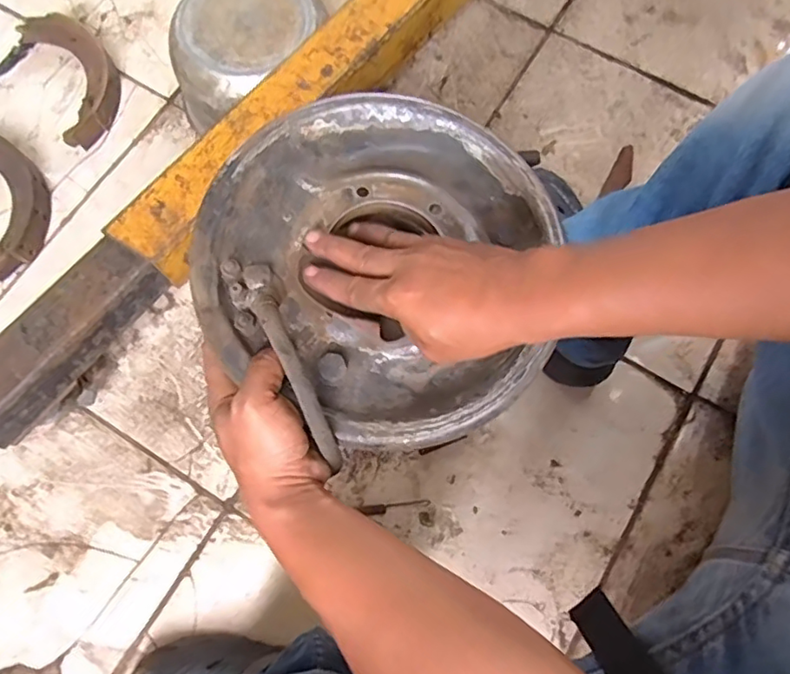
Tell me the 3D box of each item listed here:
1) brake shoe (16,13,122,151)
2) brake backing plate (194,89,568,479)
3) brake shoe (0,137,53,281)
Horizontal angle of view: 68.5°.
[{"bbox_3d":[-0.453,-0.376,0.827,0.099,0.039,0.230,-28,78,-8],"label":"brake shoe"},{"bbox_3d":[-0.005,-0.060,0.414,0.255,0.073,0.254,41,78,8],"label":"brake backing plate"},{"bbox_3d":[-0.527,-0.174,0.775,0.122,0.033,0.224,-9,76,-4],"label":"brake shoe"}]

